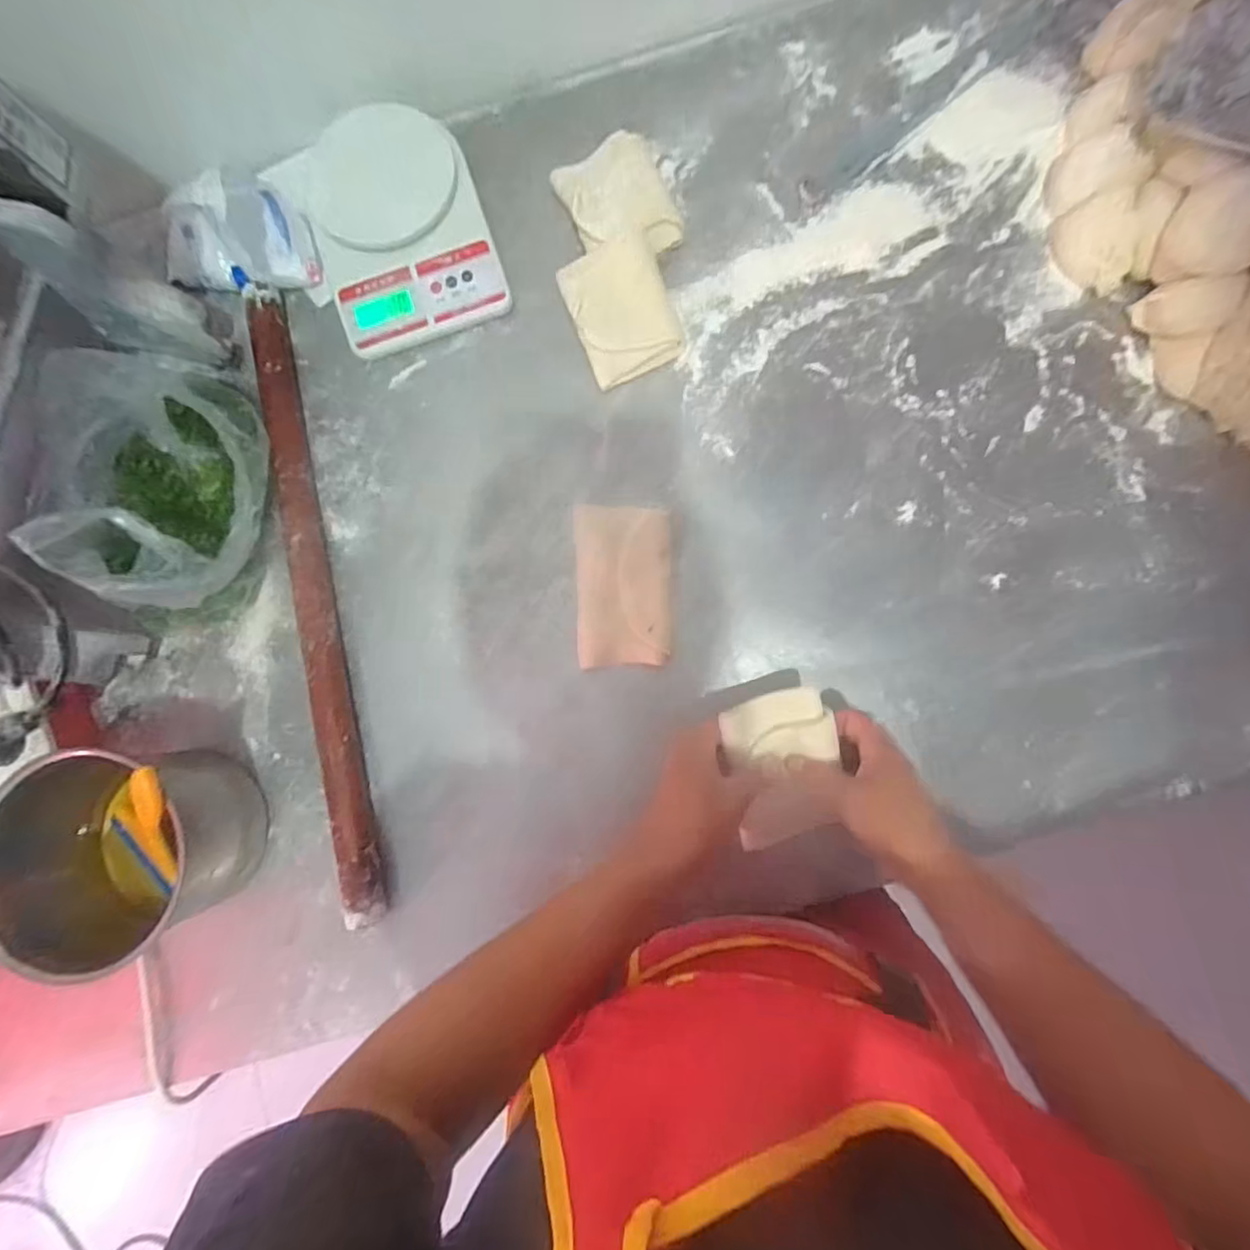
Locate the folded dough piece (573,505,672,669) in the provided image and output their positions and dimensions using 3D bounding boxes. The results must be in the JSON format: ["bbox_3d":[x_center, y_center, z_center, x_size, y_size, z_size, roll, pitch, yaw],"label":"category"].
[{"bbox_3d":[0.000,-0.035,0.505,0.079,0.027,0.137,-3,85,2],"label":"folded dough piece"}]

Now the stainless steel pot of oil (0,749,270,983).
[{"bbox_3d":[-0.380,0.172,0.454,0.153,0.131,0.147,0,85,3],"label":"stainless steel pot of oil"}]

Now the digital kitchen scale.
[{"bbox_3d":[-0.202,-0.361,0.538,0.150,0.035,0.201,-18,85,1],"label":"digital kitchen scale"}]

